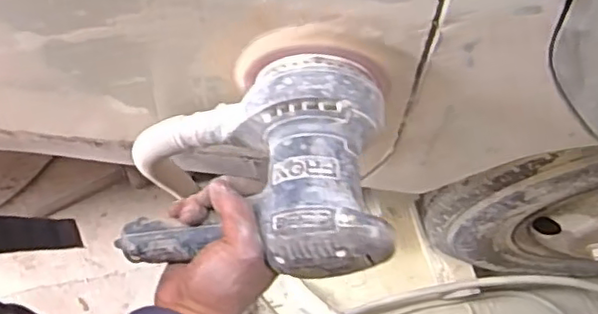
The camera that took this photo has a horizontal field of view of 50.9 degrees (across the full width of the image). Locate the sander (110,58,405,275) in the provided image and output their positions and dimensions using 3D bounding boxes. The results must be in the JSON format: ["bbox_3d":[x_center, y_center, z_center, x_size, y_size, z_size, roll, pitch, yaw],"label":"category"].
[{"bbox_3d":[-0.051,0.025,0.553,0.273,0.116,0.178,-14,66,30],"label":"sander"}]

